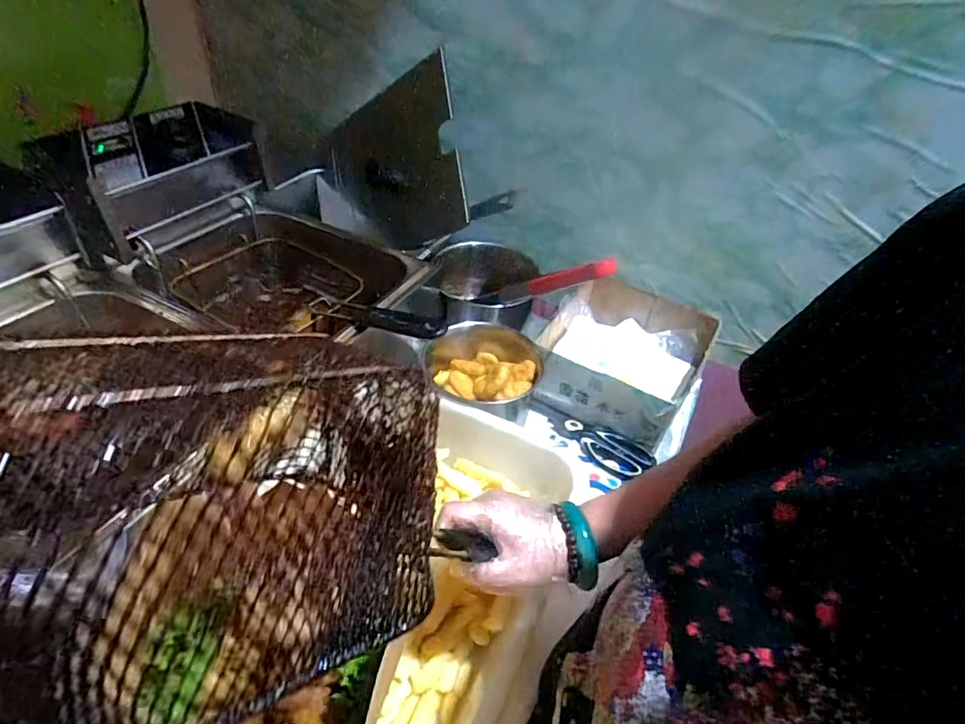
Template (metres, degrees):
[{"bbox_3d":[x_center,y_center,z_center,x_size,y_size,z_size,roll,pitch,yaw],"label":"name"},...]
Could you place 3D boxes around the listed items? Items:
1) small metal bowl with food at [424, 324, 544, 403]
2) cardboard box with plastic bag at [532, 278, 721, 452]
[{"bbox_3d":[0.005,0.011,0.711,0.146,0.066,0.134,3,42,-3],"label":"small metal bowl with food"},{"bbox_3d":[0.202,0.003,0.783,0.209,0.126,0.225,26,46,22],"label":"cardboard box with plastic bag"}]

